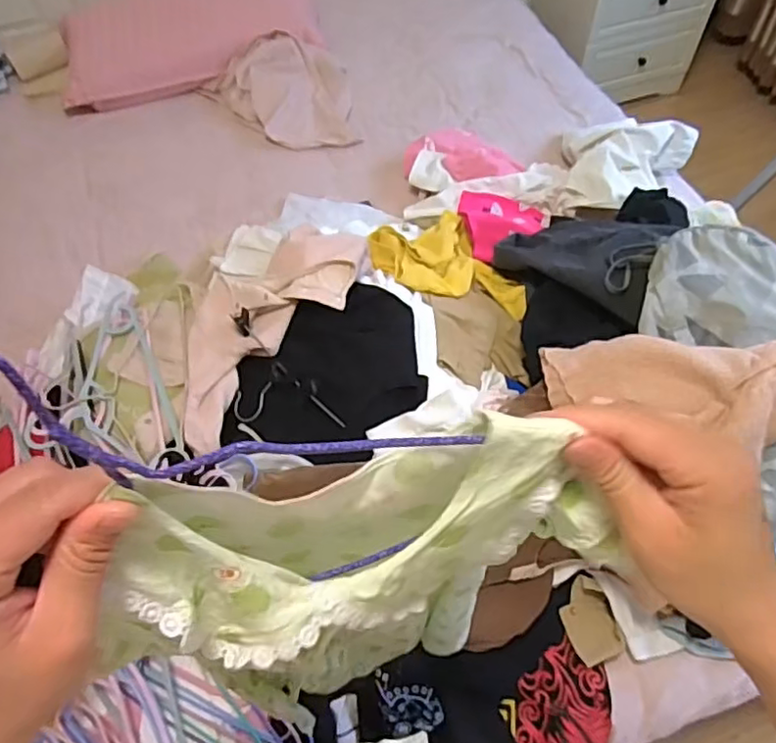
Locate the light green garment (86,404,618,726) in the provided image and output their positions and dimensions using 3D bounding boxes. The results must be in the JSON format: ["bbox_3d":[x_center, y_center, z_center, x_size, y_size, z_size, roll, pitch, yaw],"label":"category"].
[{"bbox_3d":[-0.010,0.101,0.316,0.243,0.145,0.083,-15,61,-6],"label":"light green garment"}]

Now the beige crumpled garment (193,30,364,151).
[{"bbox_3d":[-0.217,-0.675,1.492,0.306,0.097,0.369,-39,66,-18],"label":"beige crumpled garment"}]

